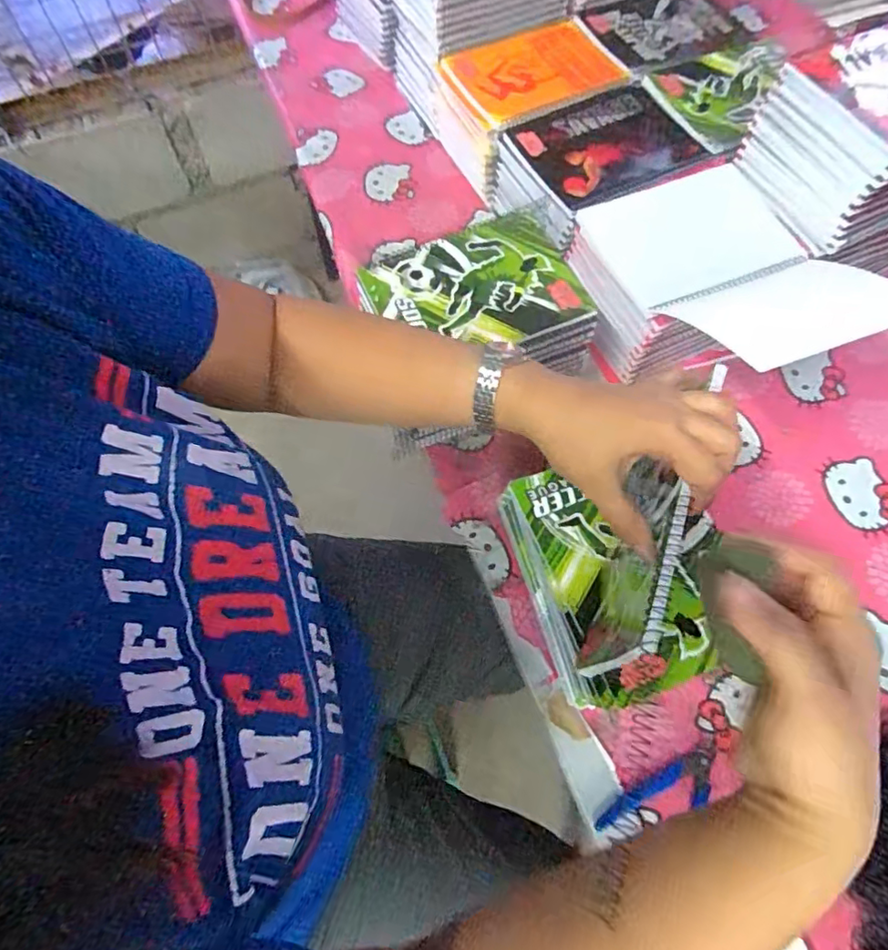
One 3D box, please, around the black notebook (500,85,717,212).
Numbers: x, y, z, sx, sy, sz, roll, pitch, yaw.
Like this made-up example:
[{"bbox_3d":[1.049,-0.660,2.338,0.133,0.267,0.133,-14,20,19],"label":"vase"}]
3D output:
[{"bbox_3d":[0.197,-0.392,0.679,0.196,0.012,0.157,-27,68,-11],"label":"black notebook"}]

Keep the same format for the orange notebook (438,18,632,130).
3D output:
[{"bbox_3d":[0.119,-0.521,0.740,0.206,0.012,0.162,-26,68,-11],"label":"orange notebook"}]

